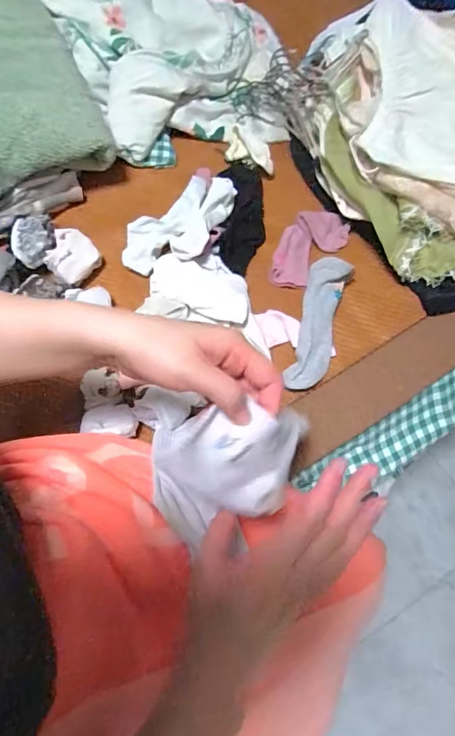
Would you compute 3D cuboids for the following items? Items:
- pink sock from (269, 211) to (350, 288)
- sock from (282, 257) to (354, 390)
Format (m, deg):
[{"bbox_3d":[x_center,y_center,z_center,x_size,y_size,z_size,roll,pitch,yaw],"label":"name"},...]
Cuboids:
[{"bbox_3d":[0.115,-0.181,0.638,0.078,0.032,0.145,38,73,14],"label":"pink sock"},{"bbox_3d":[0.120,-0.061,0.570,0.051,0.030,0.189,15,69,6],"label":"sock"}]

